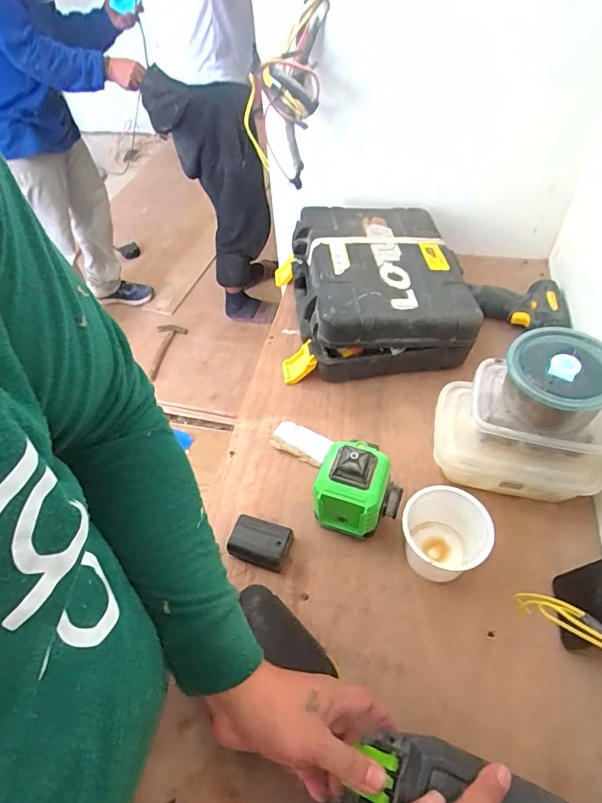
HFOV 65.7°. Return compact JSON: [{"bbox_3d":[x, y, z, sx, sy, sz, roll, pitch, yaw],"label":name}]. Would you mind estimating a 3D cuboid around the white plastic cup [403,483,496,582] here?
[{"bbox_3d":[0.170,0.157,0.549,0.087,0.079,0.081,-2,51,2],"label":"white plastic cup"}]

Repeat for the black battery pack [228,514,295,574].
[{"bbox_3d":[-0.049,0.175,0.580,0.074,0.029,0.050,11,53,12],"label":"black battery pack"}]

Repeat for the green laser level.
[{"bbox_3d":[0.070,0.108,0.564,0.098,0.126,0.081,13,53,14],"label":"green laser level"}]

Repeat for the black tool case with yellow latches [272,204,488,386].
[{"bbox_3d":[0.113,-0.193,0.801,0.288,0.136,0.314,-4,51,0],"label":"black tool case with yellow latches"}]

